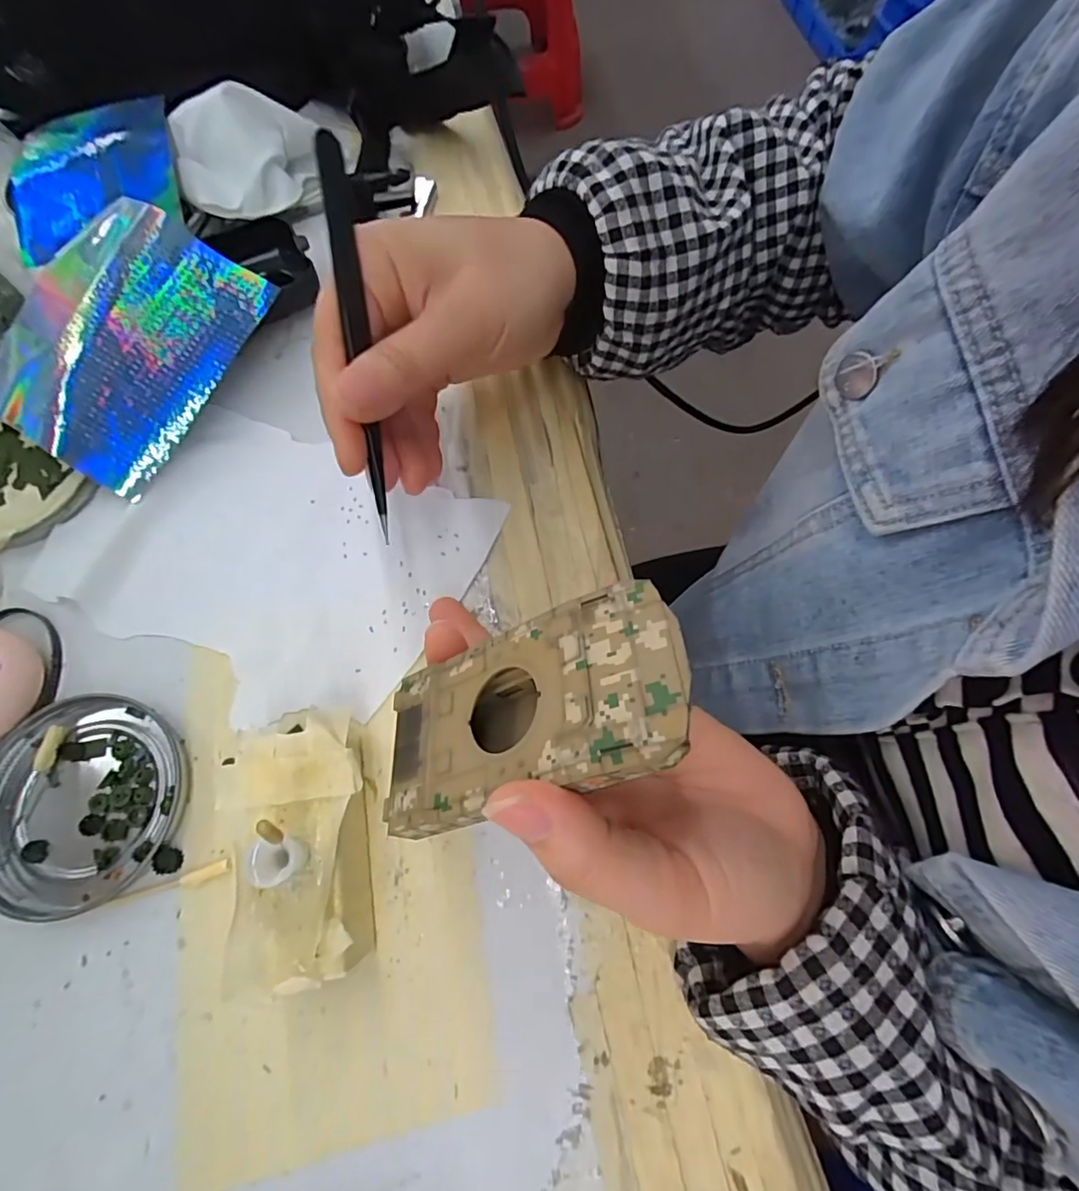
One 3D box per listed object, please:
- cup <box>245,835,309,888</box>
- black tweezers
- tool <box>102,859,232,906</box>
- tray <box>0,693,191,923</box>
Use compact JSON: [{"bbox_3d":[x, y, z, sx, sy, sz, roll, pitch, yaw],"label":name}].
[{"bbox_3d":[-0.082,0.083,0.172,0.012,0.018,0.012,0,71,1],"label":"cup"},{"bbox_3d":[-0.064,-0.088,0.194,0.007,0.011,0.130,-6,102,-1],"label":"black tweezers"},{"bbox_3d":[-0.139,0.109,0.205,0.046,0.004,0.006,-19,72,-5],"label":"tool"},{"bbox_3d":[-0.181,0.080,0.212,0.080,0.010,0.075,0,71,1],"label":"tray"}]

